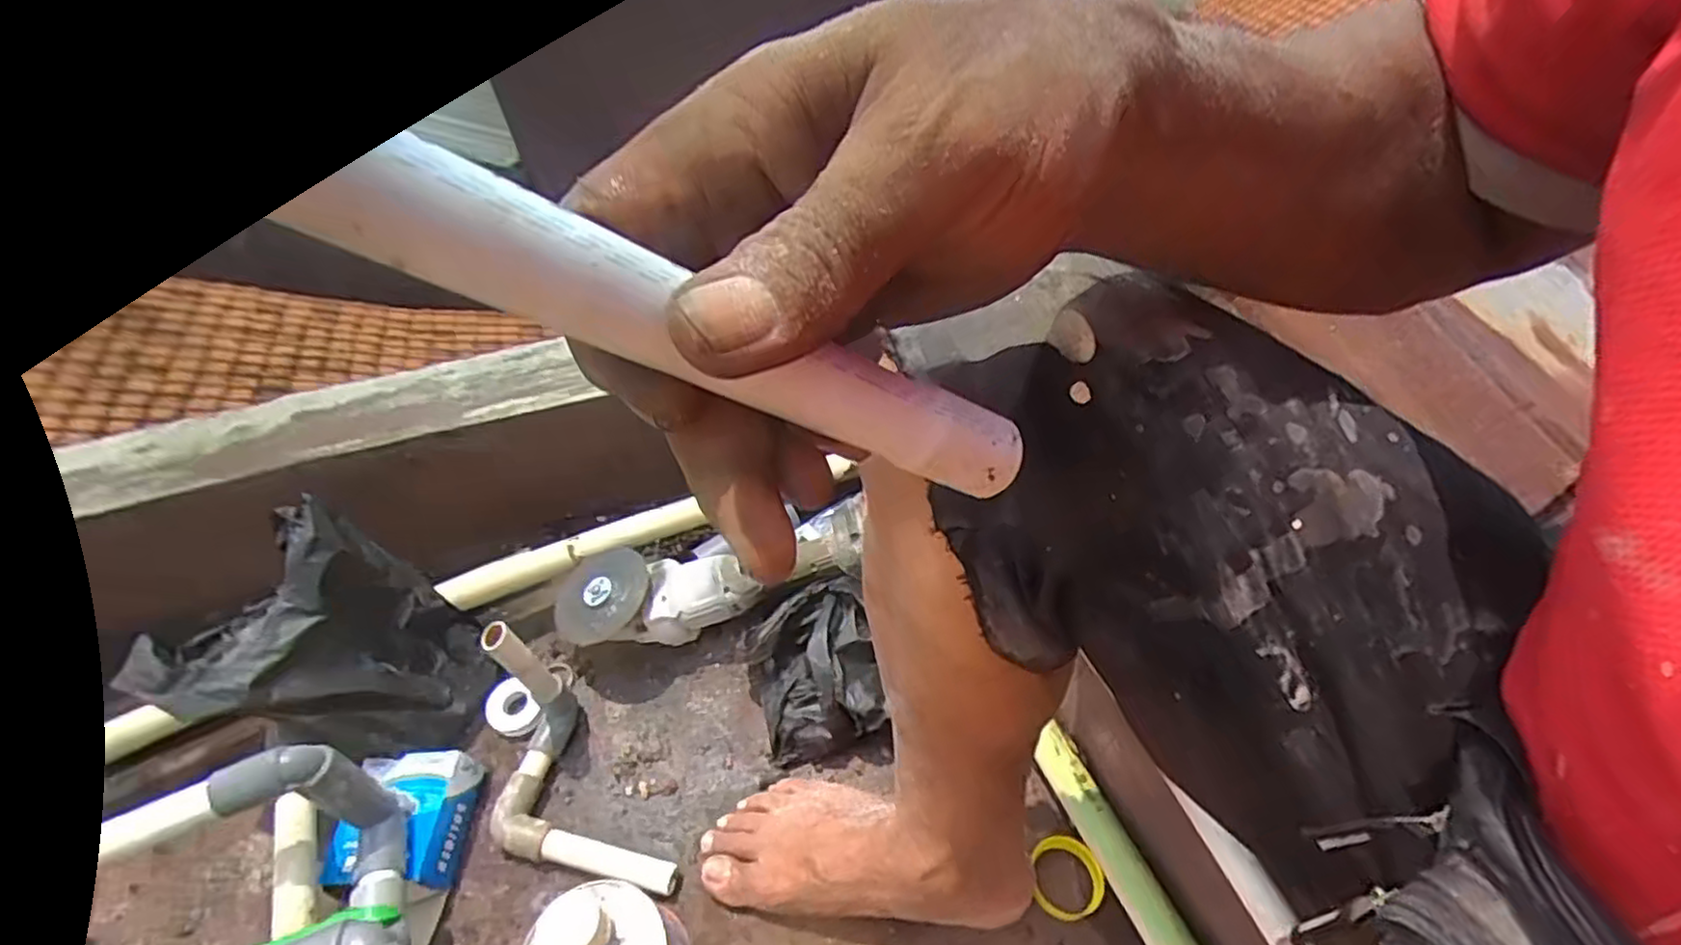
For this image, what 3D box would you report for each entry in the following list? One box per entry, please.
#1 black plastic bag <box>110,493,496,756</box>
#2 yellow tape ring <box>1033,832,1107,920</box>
[{"bbox_3d":[-0.433,0.159,0.618,0.166,0.204,0.176,28,57,25],"label":"black plastic bag"},{"bbox_3d":[0.178,0.321,0.566,0.060,0.025,0.057,-3,50,3],"label":"yellow tape ring"}]

